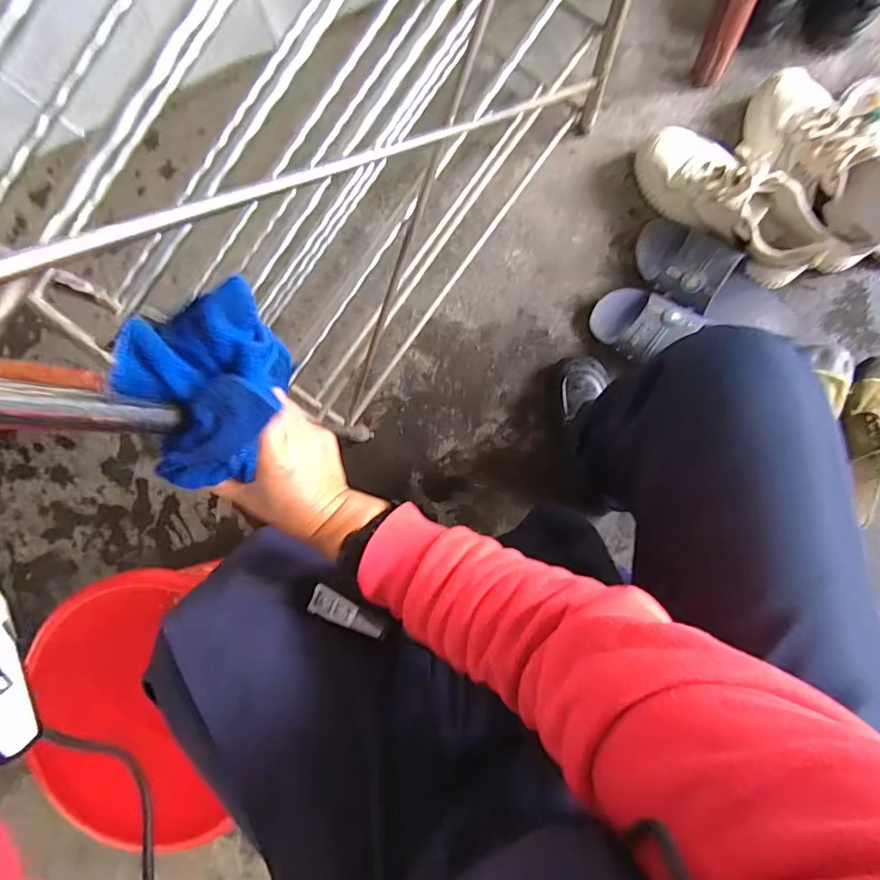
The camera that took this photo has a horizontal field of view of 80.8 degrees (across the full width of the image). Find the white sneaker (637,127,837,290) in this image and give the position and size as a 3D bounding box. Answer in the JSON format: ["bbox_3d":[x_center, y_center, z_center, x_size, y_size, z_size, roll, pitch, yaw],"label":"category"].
[{"bbox_3d":[0.404,-0.331,0.726,0.284,0.105,0.099,36,94,4],"label":"white sneaker"}]

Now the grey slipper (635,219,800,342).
[{"bbox_3d":[0.406,-0.226,0.748,0.260,0.066,0.112,25,93,4],"label":"grey slipper"}]

